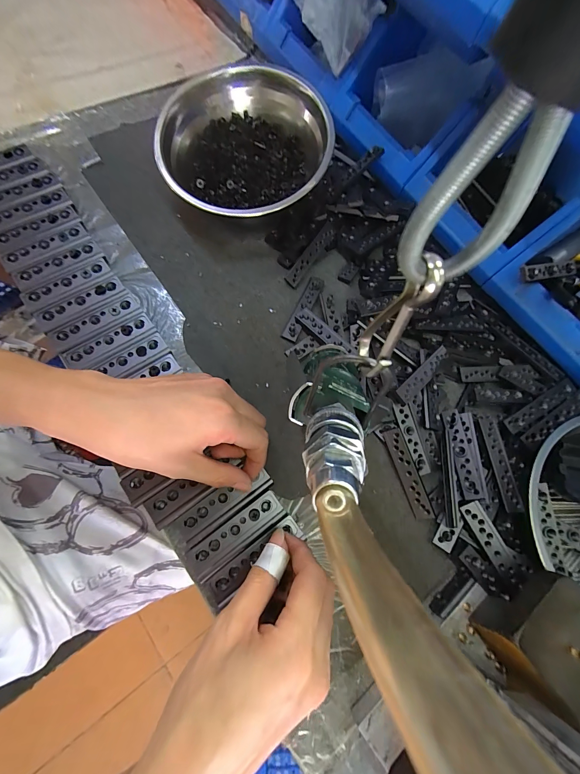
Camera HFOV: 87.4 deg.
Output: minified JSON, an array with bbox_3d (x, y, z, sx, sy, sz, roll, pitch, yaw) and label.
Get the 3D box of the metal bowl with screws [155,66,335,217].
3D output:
[{"bbox_3d":[-0.049,-0.263,0.356,0.178,0.075,0.180,1,74,-4],"label":"metal bowl with screws"}]

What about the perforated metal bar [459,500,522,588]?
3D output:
[{"bbox_3d":[0.179,0.139,0.272,0.019,0.007,0.069,-29,78,14],"label":"perforated metal bar"}]

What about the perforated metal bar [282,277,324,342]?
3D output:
[{"bbox_3d":[0.016,-0.092,0.349,0.018,0.007,0.090,24,74,2],"label":"perforated metal bar"}]

